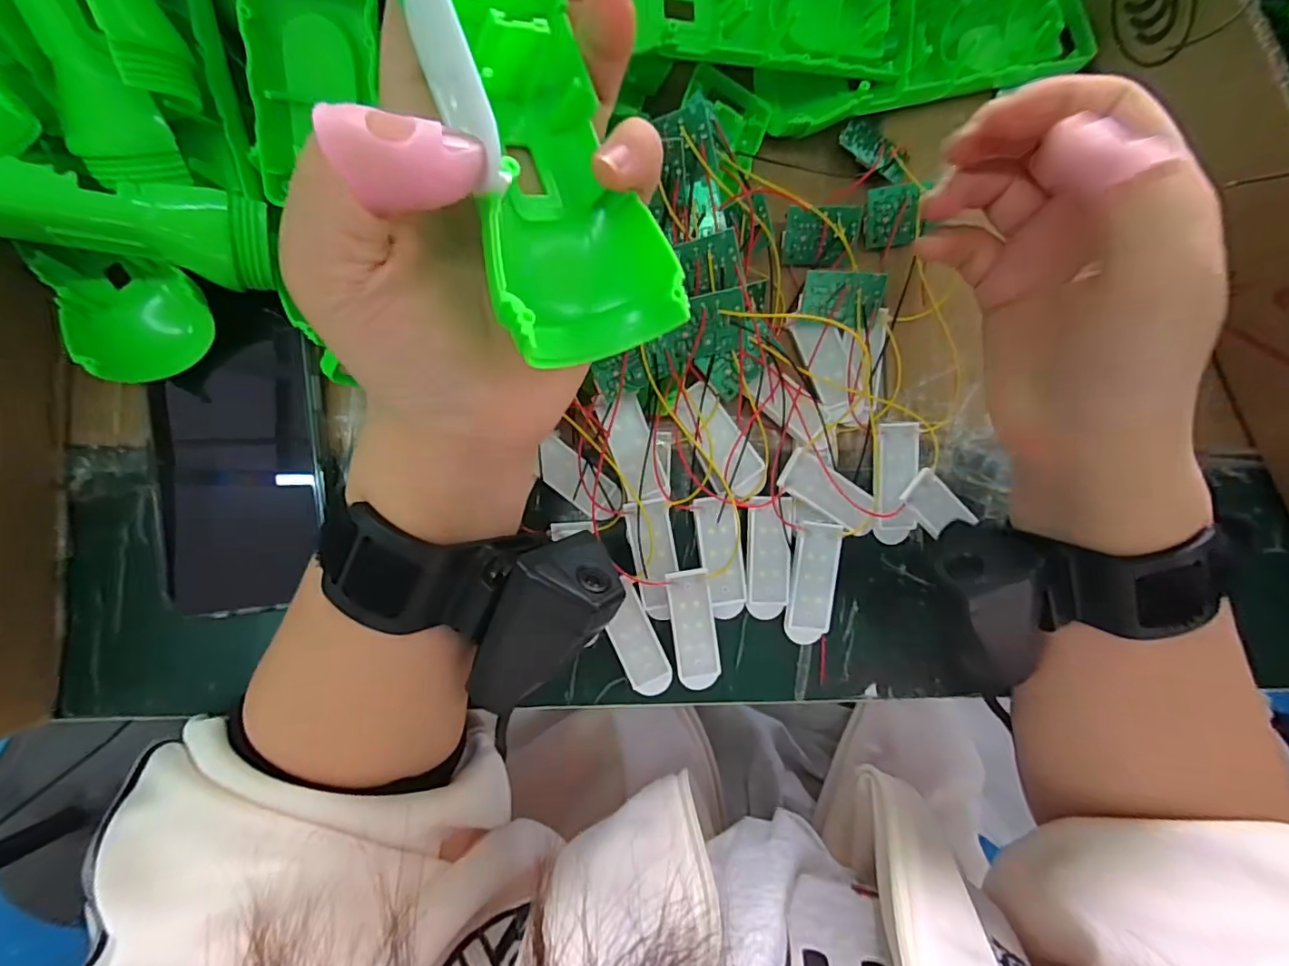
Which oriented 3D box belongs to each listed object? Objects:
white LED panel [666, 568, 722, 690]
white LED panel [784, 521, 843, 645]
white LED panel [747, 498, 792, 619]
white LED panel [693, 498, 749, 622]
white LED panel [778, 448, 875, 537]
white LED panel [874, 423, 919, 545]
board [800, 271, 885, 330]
[{"bbox_3d":[0.023,0.069,0.253,0.020,0.004,0.057,-8,98,-4],"label":"white LED panel"},{"bbox_3d":[0.080,0.048,0.259,0.020,0.011,0.057,8,84,-2],"label":"white LED panel"},{"bbox_3d":[0.060,0.036,0.259,0.021,0.012,0.057,1,84,-3],"label":"white LED panel"},{"bbox_3d":[0.037,0.036,0.256,0.020,0.009,0.058,-7,94,-2],"label":"white LED panel"},{"bbox_3d":[0.089,0.006,0.255,0.055,0.007,0.022,33,83,-15],"label":"white LED panel"},{"bbox_3d":[0.121,0.001,0.261,0.020,0.010,0.057,0,96,-8],"label":"white LED panel"},{"bbox_3d":[0.092,-0.085,0.252,0.035,0.004,0.024,6,115,7],"label":"board"}]

